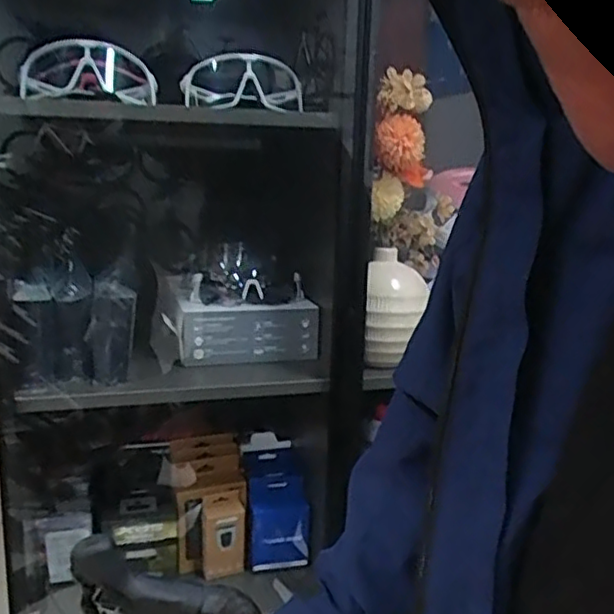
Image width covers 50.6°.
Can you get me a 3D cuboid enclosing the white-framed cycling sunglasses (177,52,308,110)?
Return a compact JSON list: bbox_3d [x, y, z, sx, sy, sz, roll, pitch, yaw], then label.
[{"bbox_3d":[-0.078,-0.268,0.782,0.144,0.063,0.074,-9,16,-42],"label":"white-framed cycling sunglasses"}]

